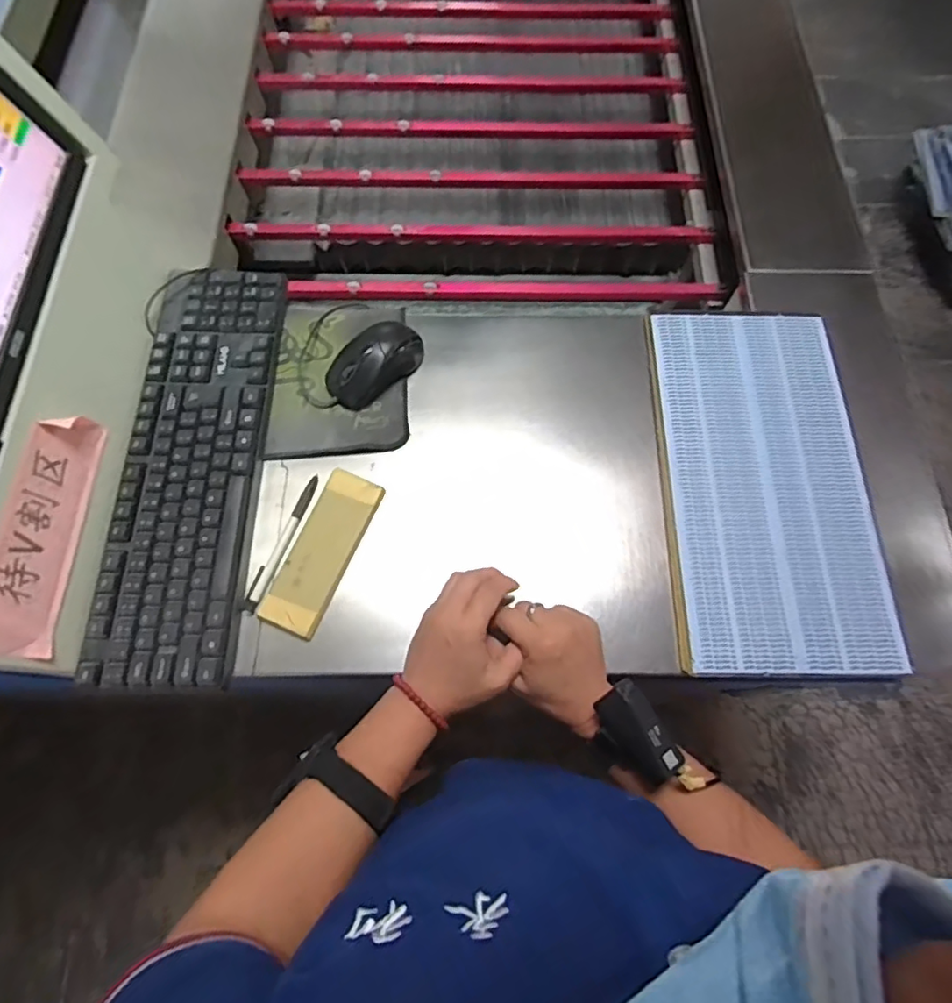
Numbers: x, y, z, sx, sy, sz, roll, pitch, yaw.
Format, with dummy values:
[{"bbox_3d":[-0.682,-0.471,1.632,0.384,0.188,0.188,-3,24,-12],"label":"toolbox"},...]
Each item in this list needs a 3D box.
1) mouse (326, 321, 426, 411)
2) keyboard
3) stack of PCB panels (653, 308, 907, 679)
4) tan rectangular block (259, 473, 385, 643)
[{"bbox_3d":[-0.109,-0.145,0.599,0.072,0.033,0.103,31,72,11],"label":"mouse"},{"bbox_3d":[-0.266,-0.045,0.559,0.118,0.023,0.417,1,69,0],"label":"keyboard"},{"bbox_3d":[0.276,-0.025,0.567,0.190,0.015,0.363,1,69,0],"label":"stack of PCB panels"},{"bbox_3d":[-0.139,0.044,0.534,0.052,0.013,0.150,21,70,7],"label":"tan rectangular block"}]

